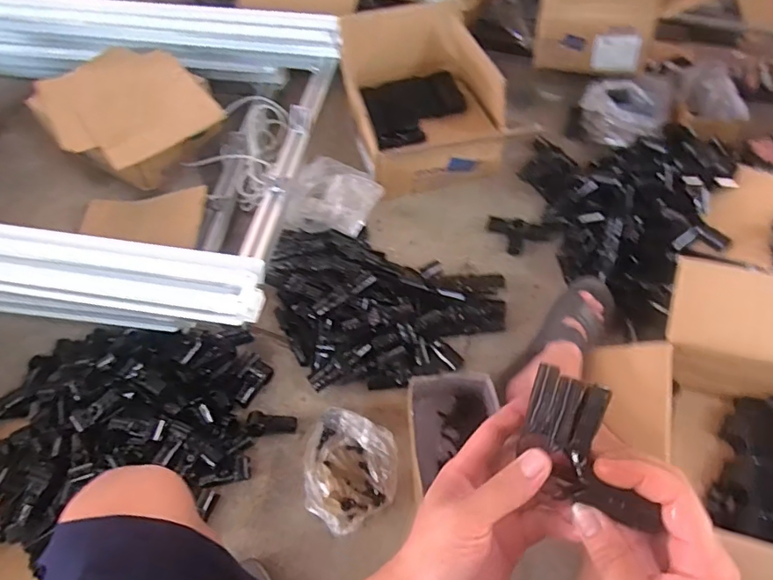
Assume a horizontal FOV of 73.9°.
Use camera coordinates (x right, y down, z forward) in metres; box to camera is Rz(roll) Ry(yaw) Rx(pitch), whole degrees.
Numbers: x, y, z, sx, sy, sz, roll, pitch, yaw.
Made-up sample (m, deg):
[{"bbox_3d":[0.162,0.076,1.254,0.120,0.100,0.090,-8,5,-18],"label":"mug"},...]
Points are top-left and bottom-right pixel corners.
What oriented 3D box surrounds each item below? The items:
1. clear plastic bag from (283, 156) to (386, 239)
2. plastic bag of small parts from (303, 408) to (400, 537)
[{"bbox_3d":[-0.098,-0.199,1.087,0.170,0.072,0.202,17,57,12],"label":"clear plastic bag"},{"bbox_3d":[-0.060,0.282,0.799,0.153,0.042,0.171,17,57,12],"label":"plastic bag of small parts"}]

